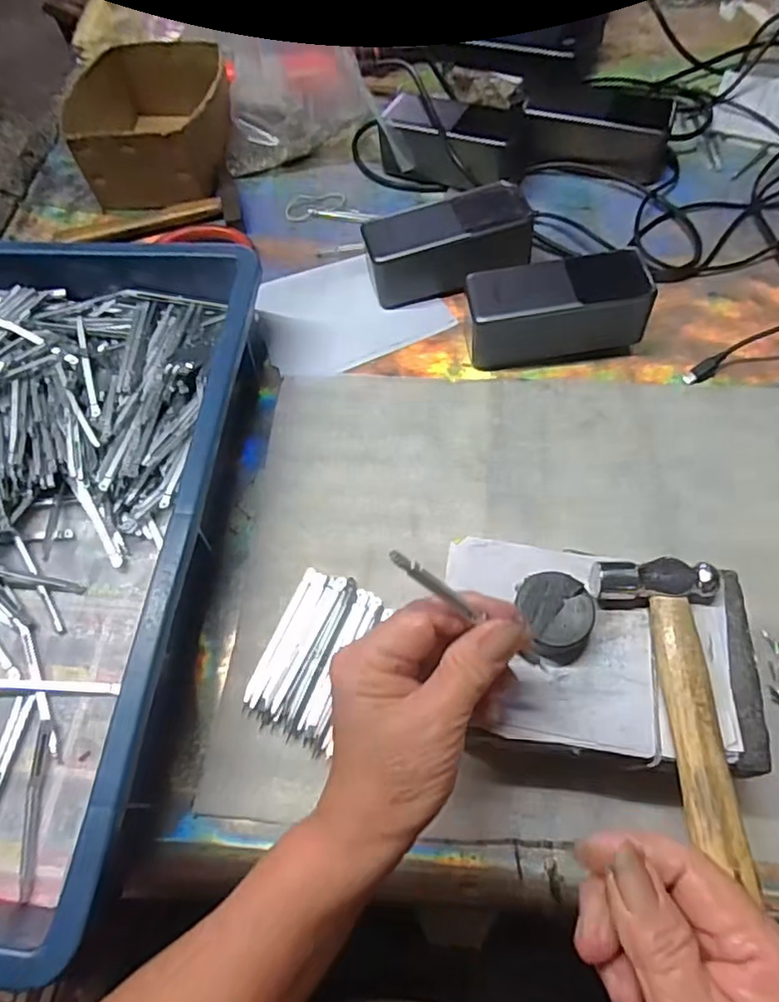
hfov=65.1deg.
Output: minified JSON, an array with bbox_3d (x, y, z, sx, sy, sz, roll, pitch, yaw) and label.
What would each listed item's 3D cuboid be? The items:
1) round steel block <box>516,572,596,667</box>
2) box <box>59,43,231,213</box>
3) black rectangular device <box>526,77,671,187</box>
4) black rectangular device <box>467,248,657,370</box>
[{"bbox_3d":[0.083,0.059,0.307,0.035,0.021,0.041,-1,63,2],"label":"round steel block"},{"bbox_3d":[-0.226,-0.361,0.590,0.148,0.070,0.159,-11,63,-3],"label":"box"},{"bbox_3d":[0.191,-0.342,0.568,0.136,0.055,0.066,17,65,11],"label":"black rectangular device"},{"bbox_3d":[0.124,-0.142,0.458,0.128,0.055,0.051,-4,63,1],"label":"black rectangular device"}]

